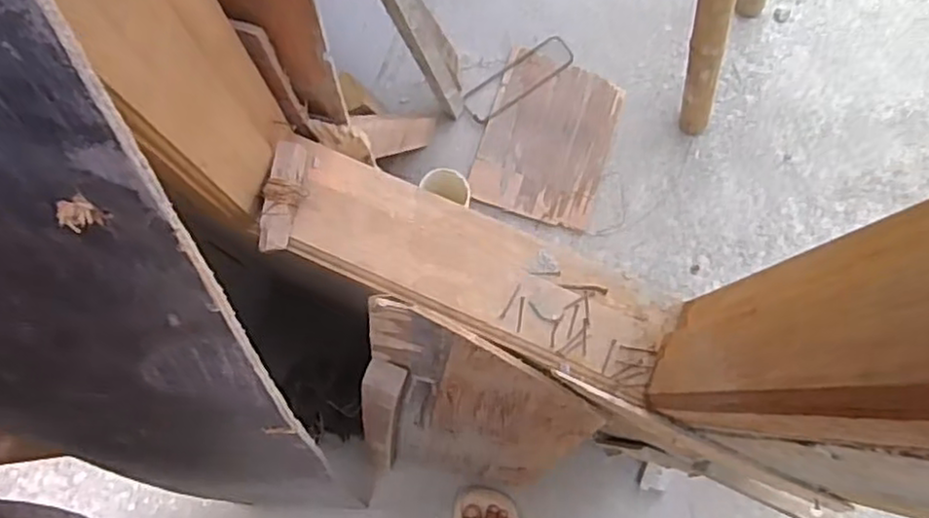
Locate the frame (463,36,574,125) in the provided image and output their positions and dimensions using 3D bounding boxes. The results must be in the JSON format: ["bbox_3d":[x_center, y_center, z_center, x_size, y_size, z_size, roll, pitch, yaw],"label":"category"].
[{"bbox_3d":[0.117,-0.378,1.455,0.268,0.010,0.078,-37,84,-13],"label":"frame"}]

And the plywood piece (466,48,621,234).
[{"bbox_3d":[0.172,-0.248,1.424,0.252,0.013,0.341,18,75,-1],"label":"plywood piece"}]

